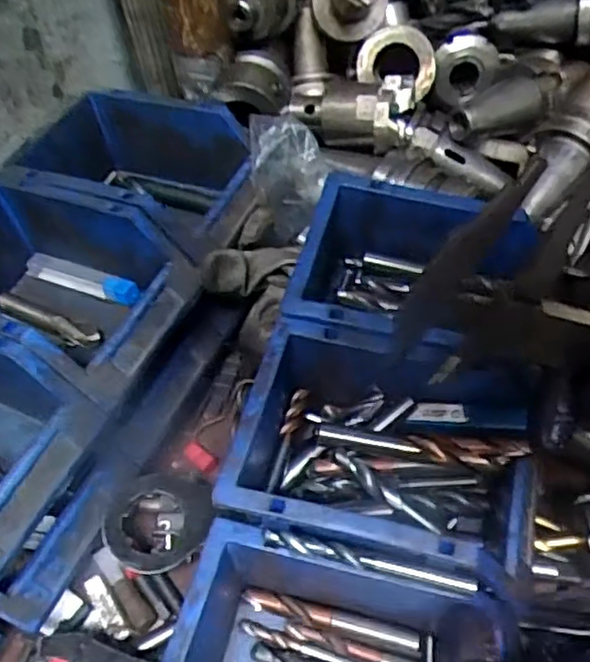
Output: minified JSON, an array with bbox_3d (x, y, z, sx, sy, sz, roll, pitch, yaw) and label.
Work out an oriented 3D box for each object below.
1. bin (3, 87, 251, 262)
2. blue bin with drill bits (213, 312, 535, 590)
[{"bbox_3d":[-0.109,-0.109,0.470,0.150,0.071,0.104,21,57,18],"label":"bin"},{"bbox_3d":[0.047,0.064,0.339,0.148,0.066,0.111,9,54,10],"label":"blue bin with drill bits"}]

